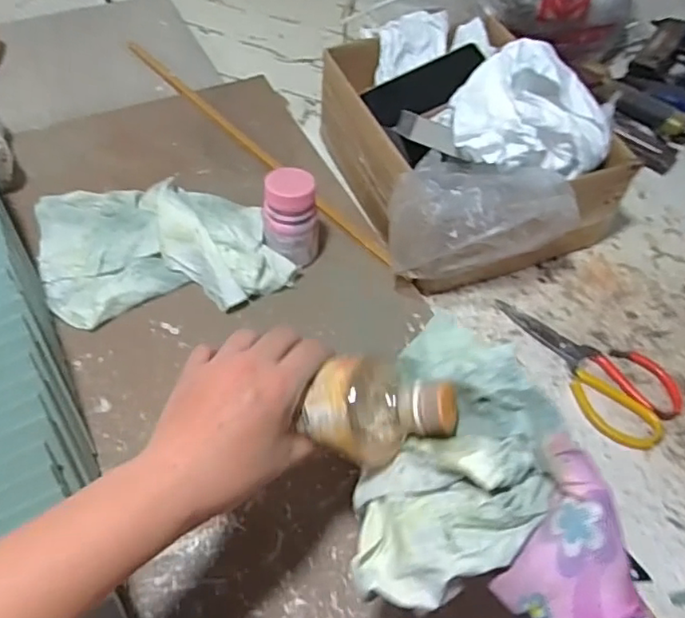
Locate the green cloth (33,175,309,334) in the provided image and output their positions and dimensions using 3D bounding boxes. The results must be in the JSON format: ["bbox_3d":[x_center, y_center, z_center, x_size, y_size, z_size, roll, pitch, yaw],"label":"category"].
[{"bbox_3d":[-0.190,-0.070,0.624,0.257,0.051,0.163,-7,55,-10],"label":"green cloth"}]

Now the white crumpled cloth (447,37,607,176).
[{"bbox_3d":[0.182,-0.196,0.604,0.172,0.096,0.114,-14,57,-13],"label":"white crumpled cloth"}]

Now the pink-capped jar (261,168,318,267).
[{"bbox_3d":[-0.052,-0.090,0.613,0.057,0.097,0.056,2,54,-3],"label":"pink-capped jar"}]

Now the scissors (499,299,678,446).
[{"bbox_3d":[0.249,0.048,0.598,0.095,0.017,0.193,-27,61,-22],"label":"scissors"}]

